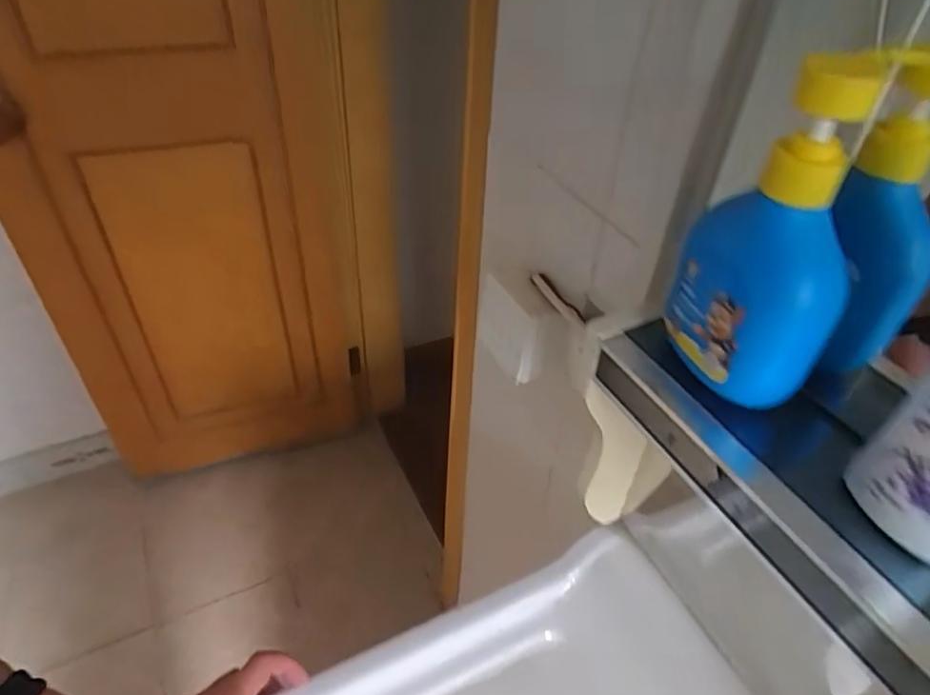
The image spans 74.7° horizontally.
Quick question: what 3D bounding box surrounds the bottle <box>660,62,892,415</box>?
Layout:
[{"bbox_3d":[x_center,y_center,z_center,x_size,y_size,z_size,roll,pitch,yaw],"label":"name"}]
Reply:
[{"bbox_3d":[0.150,-0.051,0.297,0.057,0.155,0.069,1,41,-3],"label":"bottle"}]

